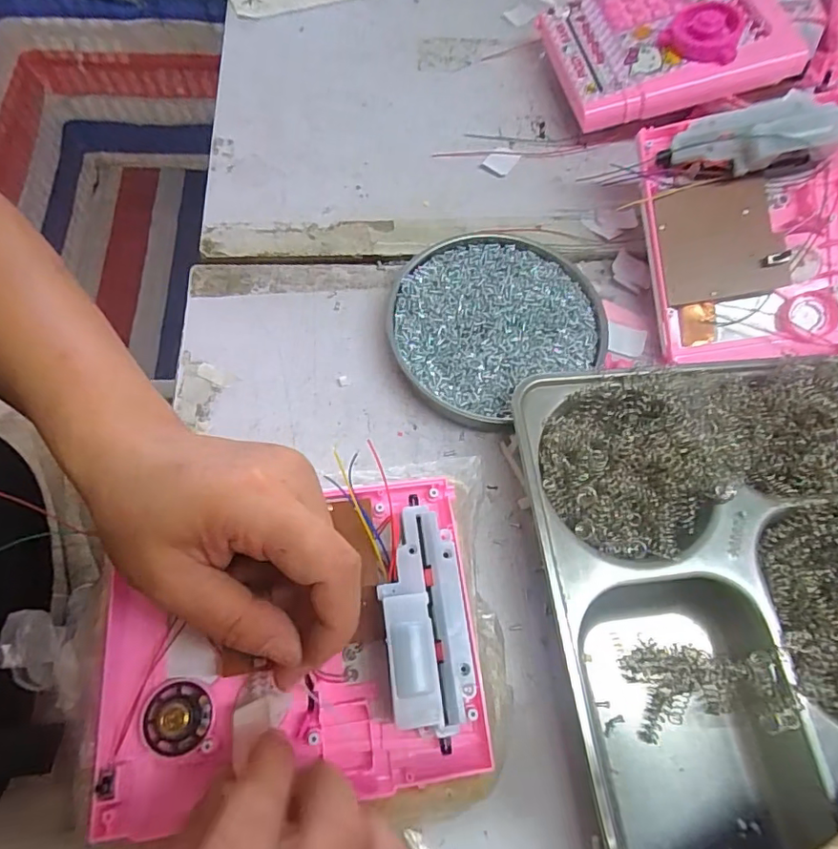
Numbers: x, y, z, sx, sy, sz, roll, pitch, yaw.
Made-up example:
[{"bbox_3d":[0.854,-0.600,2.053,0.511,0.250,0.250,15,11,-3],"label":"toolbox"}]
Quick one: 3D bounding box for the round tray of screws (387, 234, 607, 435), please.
[{"bbox_3d":[0.046,-0.067,0.345,0.130,0.019,0.121,1,67,-2],"label":"round tray of screws"}]

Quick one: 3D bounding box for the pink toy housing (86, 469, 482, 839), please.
[{"bbox_3d":[-0.057,0.094,0.236,0.163,0.038,0.130,-6,67,-4],"label":"pink toy housing"}]

